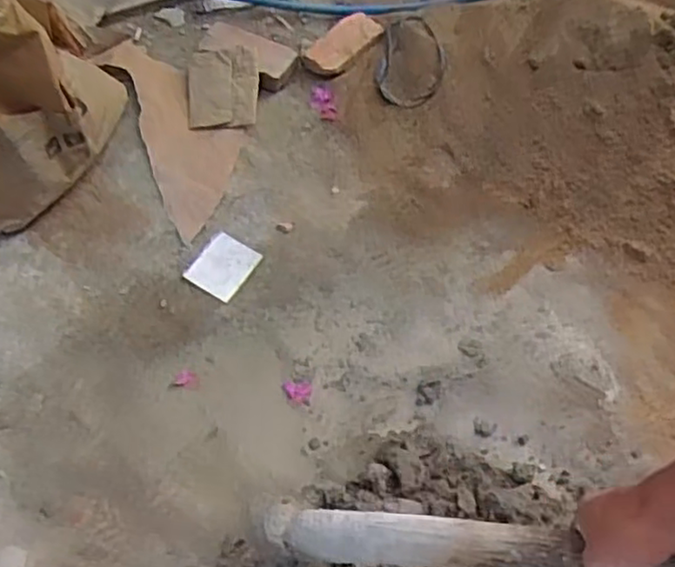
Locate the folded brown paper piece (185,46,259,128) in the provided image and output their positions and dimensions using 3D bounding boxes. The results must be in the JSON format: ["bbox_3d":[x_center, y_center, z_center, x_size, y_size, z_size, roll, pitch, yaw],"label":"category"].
[{"bbox_3d":[-0.219,-0.377,1.338,0.134,0.026,0.171,-7,77,-1],"label":"folded brown paper piece"}]

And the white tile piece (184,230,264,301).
[{"bbox_3d":[-0.192,-0.030,1.183,0.092,0.008,0.106,30,67,11],"label":"white tile piece"}]

